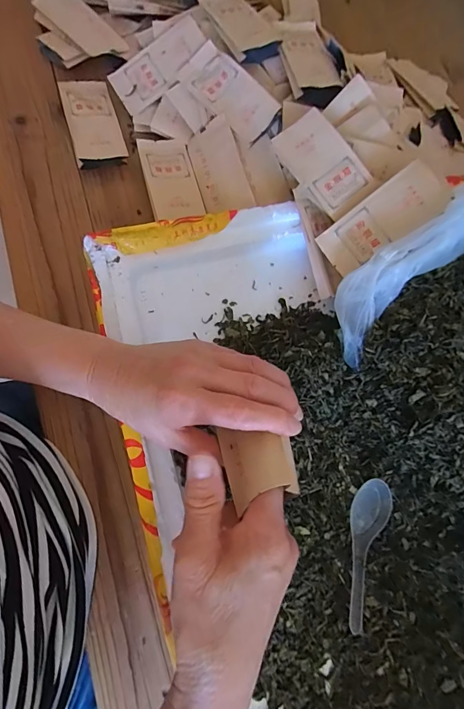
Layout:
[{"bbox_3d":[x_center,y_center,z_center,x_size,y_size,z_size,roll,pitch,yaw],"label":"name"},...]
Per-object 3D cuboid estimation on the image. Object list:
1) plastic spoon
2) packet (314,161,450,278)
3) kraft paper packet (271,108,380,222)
[{"bbox_3d":[0.112,0.165,0.305,0.028,0.014,0.116,18,68,3],"label":"plastic spoon"},{"bbox_3d":[0.134,-0.120,0.324,0.109,0.004,0.048,-36,93,13],"label":"packet"},{"bbox_3d":[0.088,-0.181,0.342,0.052,0.017,0.100,-36,82,-6],"label":"kraft paper packet"}]

